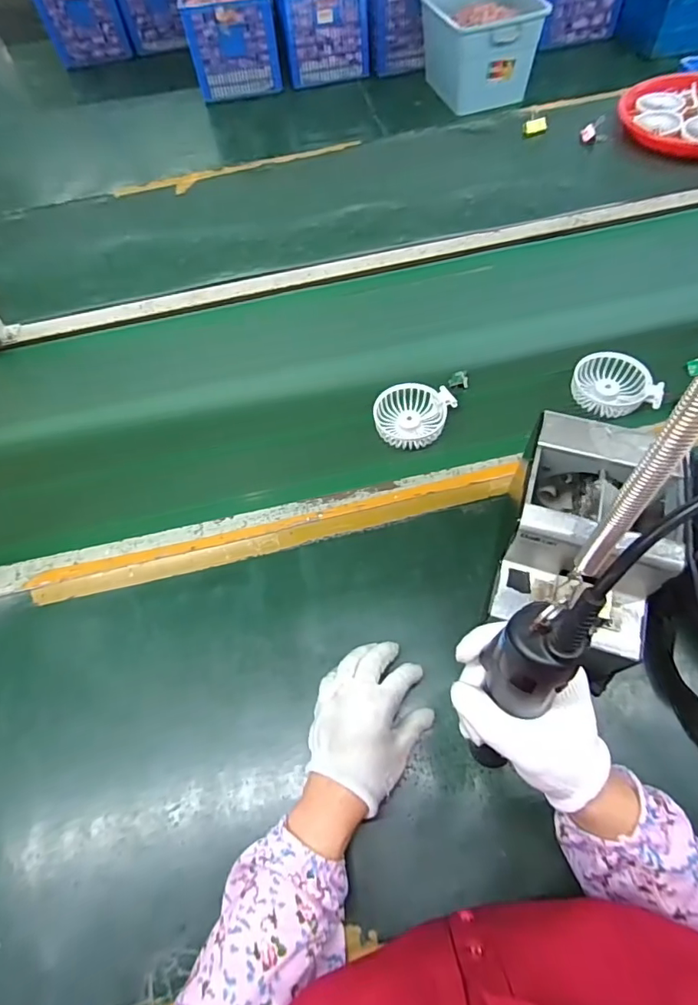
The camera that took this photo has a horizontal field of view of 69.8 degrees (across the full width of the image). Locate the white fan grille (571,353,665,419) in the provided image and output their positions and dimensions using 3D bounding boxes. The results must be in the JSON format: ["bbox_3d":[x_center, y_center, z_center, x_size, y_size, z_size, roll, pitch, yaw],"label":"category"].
[{"bbox_3d":[0.337,-0.153,0.637,0.092,0.032,0.087,2,60,6],"label":"white fan grille"}]

